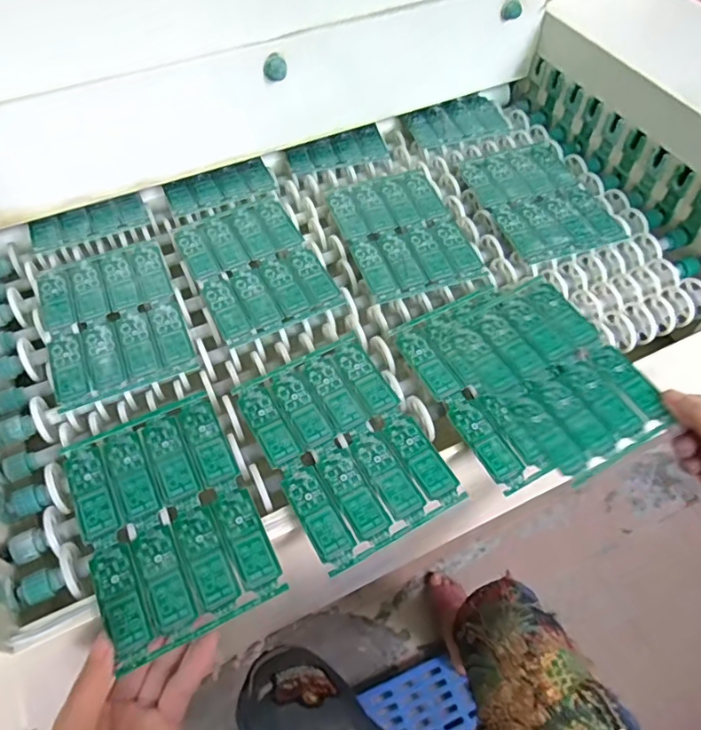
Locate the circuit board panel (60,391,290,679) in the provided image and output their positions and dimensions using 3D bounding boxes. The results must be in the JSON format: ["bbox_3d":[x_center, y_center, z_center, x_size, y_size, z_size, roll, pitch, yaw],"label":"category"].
[{"bbox_3d":[-0.136,0.110,0.412,0.118,0.007,0.177,-23,61,-15],"label":"circuit board panel"}]

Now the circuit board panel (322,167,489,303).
[{"bbox_3d":[0.053,-0.146,0.584,0.121,0.004,0.173,-17,57,-10],"label":"circuit board panel"}]

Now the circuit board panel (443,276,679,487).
[{"bbox_3d":[0.177,0.005,0.483,0.119,0.006,0.172,-27,61,-13],"label":"circuit board panel"}]

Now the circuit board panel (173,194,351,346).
[{"bbox_3d":[-0.096,-0.101,0.556,0.119,0.005,0.169,-24,58,-14],"label":"circuit board panel"}]

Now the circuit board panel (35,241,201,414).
[{"bbox_3d":[-0.222,-0.047,0.518,0.118,0.004,0.170,-20,57,-12],"label":"circuit board panel"}]

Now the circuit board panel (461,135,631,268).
[{"bbox_3d":[0.210,-0.187,0.617,0.128,0.011,0.170,-18,57,-10],"label":"circuit board panel"}]

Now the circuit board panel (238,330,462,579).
[{"bbox_3d":[-0.005,0.060,0.444,0.118,0.004,0.173,-25,60,-16],"label":"circuit board panel"}]

